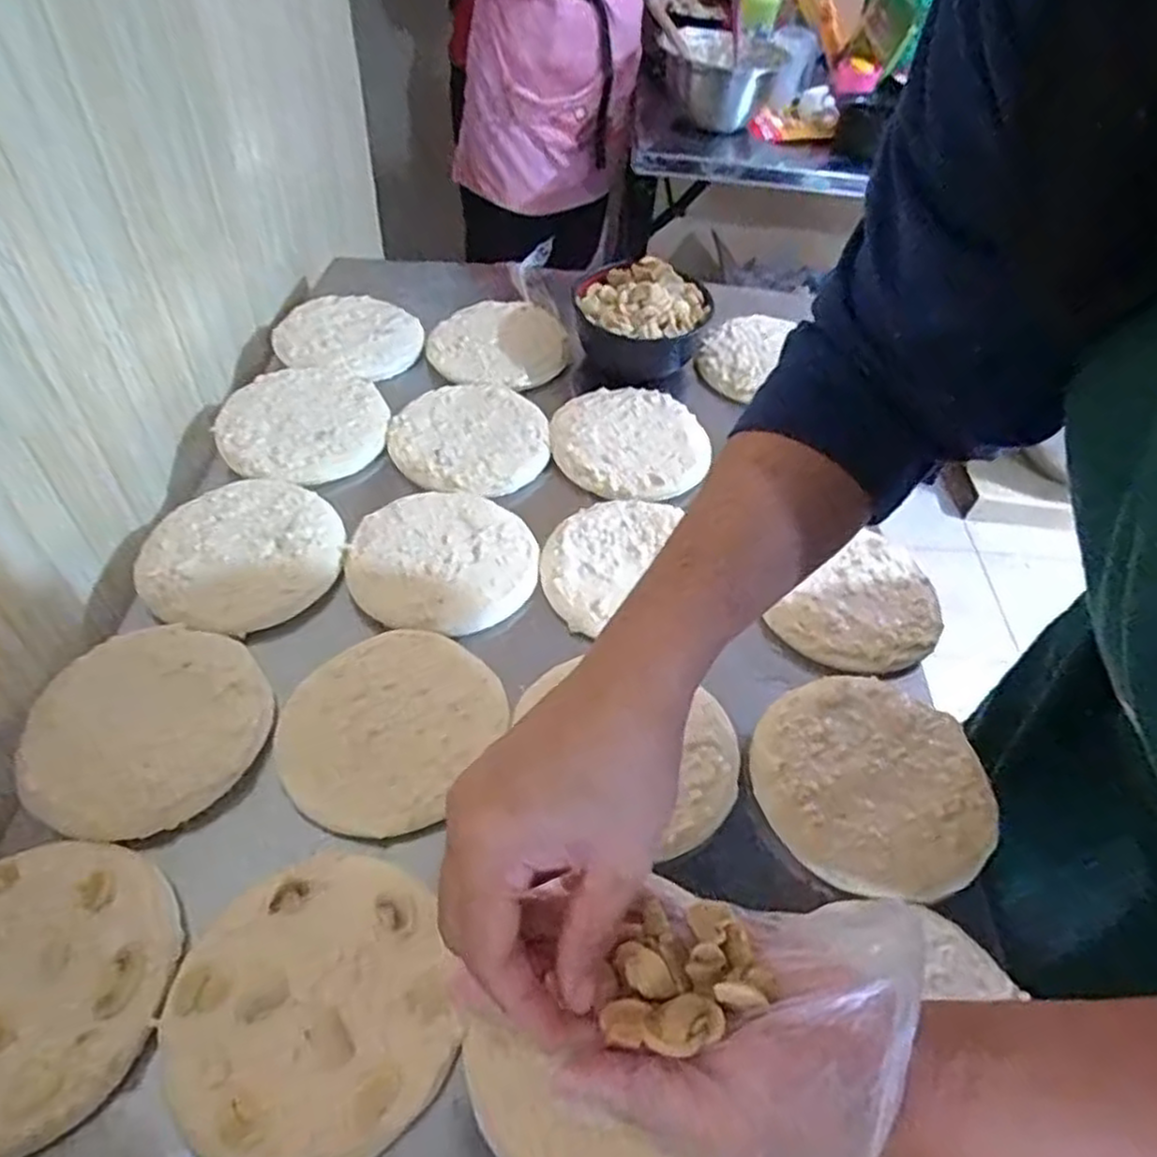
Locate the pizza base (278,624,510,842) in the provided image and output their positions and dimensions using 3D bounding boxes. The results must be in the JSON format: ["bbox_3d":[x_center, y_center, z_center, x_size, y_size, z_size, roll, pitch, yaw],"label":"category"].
[{"bbox_3d":[-0.125,0.094,0.488,0.129,0.012,0.144,26,53,16],"label":"pizza base"}]

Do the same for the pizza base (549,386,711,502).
[{"bbox_3d":[0.049,-0.130,0.701,0.146,0.012,0.138,3,50,-3],"label":"pizza base"}]

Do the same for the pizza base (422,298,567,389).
[{"bbox_3d":[-0.086,-0.255,0.797,0.146,0.015,0.150,-3,50,-8],"label":"pizza base"}]

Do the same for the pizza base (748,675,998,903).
[{"bbox_3d":[0.188,0.129,0.481,0.144,0.016,0.142,3,50,-3],"label":"pizza base"}]

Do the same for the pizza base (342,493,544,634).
[{"bbox_3d":[-0.108,-0.017,0.587,0.141,0.015,0.136,3,50,-3],"label":"pizza base"}]

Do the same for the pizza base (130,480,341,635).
[{"bbox_3d":[-0.259,-0.026,0.572,0.135,0.009,0.146,5,50,-1],"label":"pizza base"}]

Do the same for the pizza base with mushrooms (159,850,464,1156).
[{"bbox_3d":[-0.136,0.217,0.376,0.135,0.010,0.141,-16,56,-15],"label":"pizza base with mushrooms"}]

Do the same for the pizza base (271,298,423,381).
[{"bbox_3d":[-0.245,-0.254,0.776,0.141,0.022,0.134,3,50,-3],"label":"pizza base"}]

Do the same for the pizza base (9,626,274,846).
[{"bbox_3d":[-0.277,0.089,0.470,0.143,0.013,0.141,39,57,25],"label":"pizza base"}]

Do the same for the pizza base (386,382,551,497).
[{"bbox_3d":[-0.098,-0.134,0.691,0.137,0.016,0.148,3,50,-3],"label":"pizza base"}]

